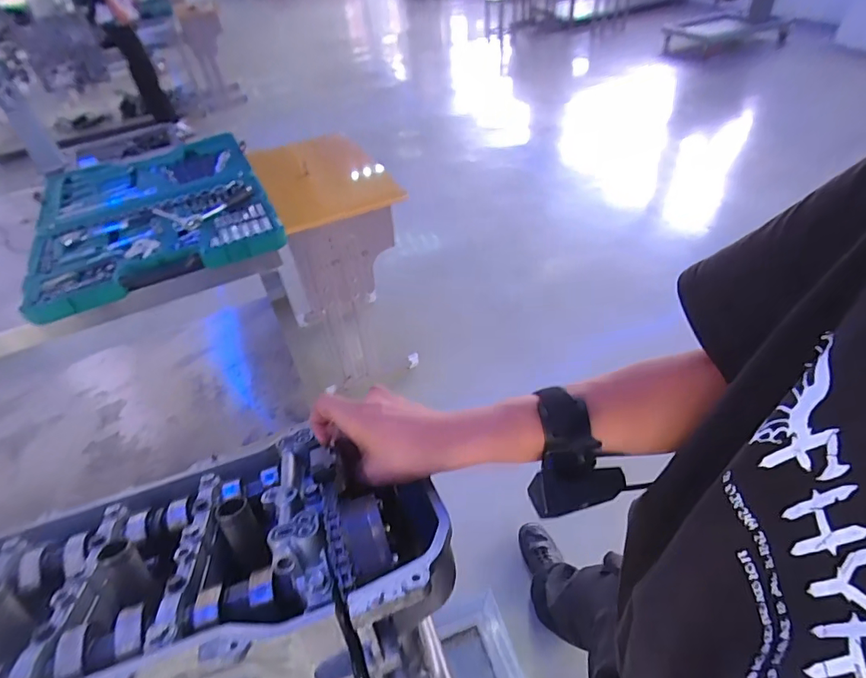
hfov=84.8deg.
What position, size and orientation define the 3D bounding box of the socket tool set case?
[{"bbox_3d":[-0.726,-0.352,1.228,0.526,0.047,0.692,-22,47,-16],"label":"socket tool set case"}]

